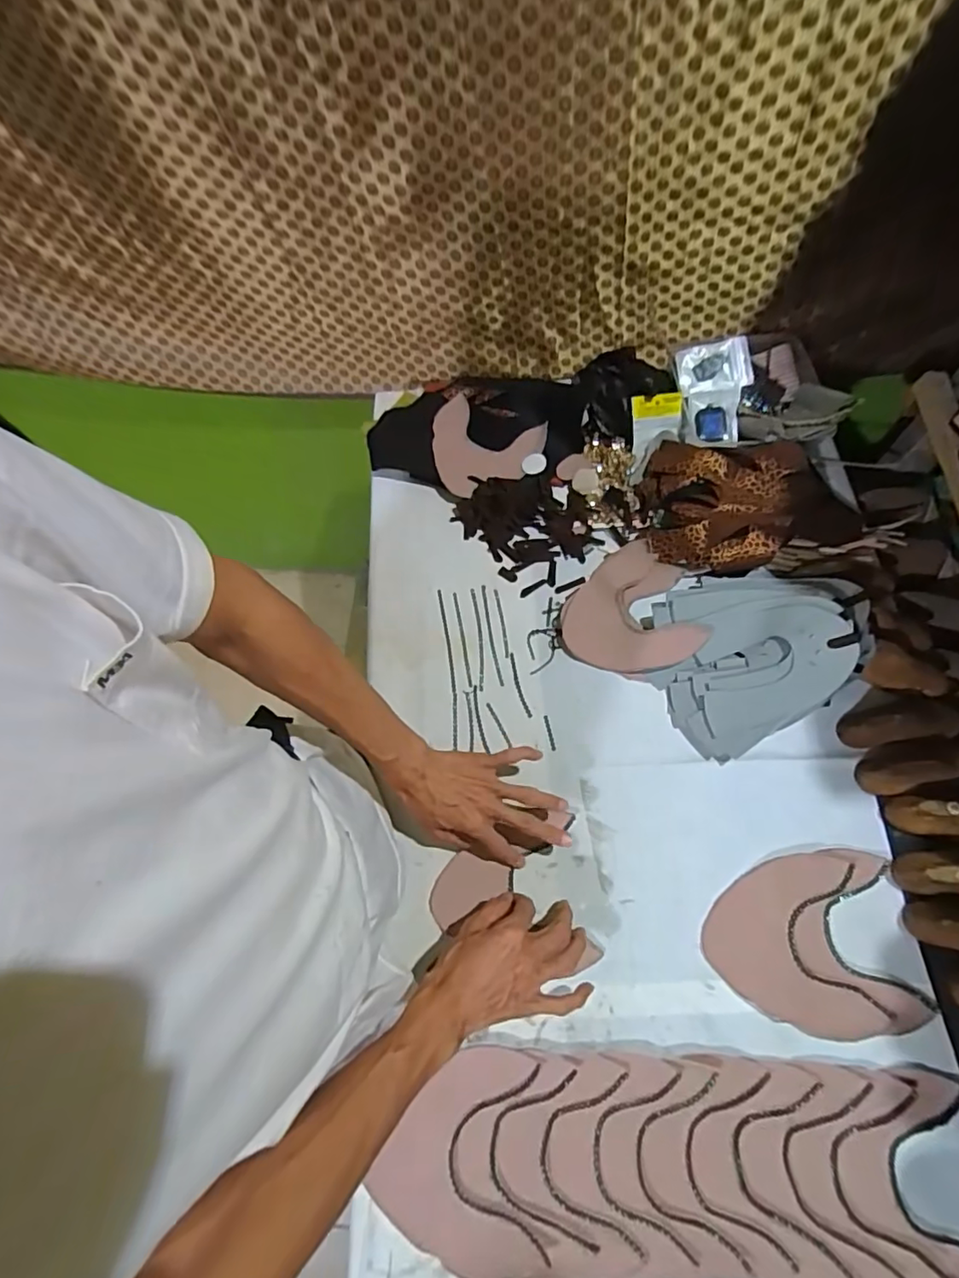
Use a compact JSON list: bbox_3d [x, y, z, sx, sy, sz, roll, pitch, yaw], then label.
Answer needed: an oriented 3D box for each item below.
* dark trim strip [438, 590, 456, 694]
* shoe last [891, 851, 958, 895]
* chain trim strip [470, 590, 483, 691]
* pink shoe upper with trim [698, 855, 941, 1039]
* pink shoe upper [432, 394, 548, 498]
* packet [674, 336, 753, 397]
[{"bbox_3d":[-0.042,0.002,0.713,0.007,0.012,0.143,-10,66,-1],"label":"dark trim strip"},{"bbox_3d":[0.507,0.239,0.562,0.137,0.054,0.047,2,66,4],"label":"shoe last"},{"bbox_3d":[-0.001,0.000,0.718,0.011,0.004,0.140,1,67,-16],"label":"chain trim strip"},{"bbox_3d":[0.337,0.313,0.564,0.195,0.004,0.162,-6,66,0],"label":"pink shoe upper with trim"},{"bbox_3d":[0.000,-0.274,0.806,0.158,0.020,0.153,23,69,12],"label":"pink shoe upper"},{"bbox_3d":[0.341,-0.396,0.798,0.102,0.018,0.073,-9,87,3],"label":"packet"}]

